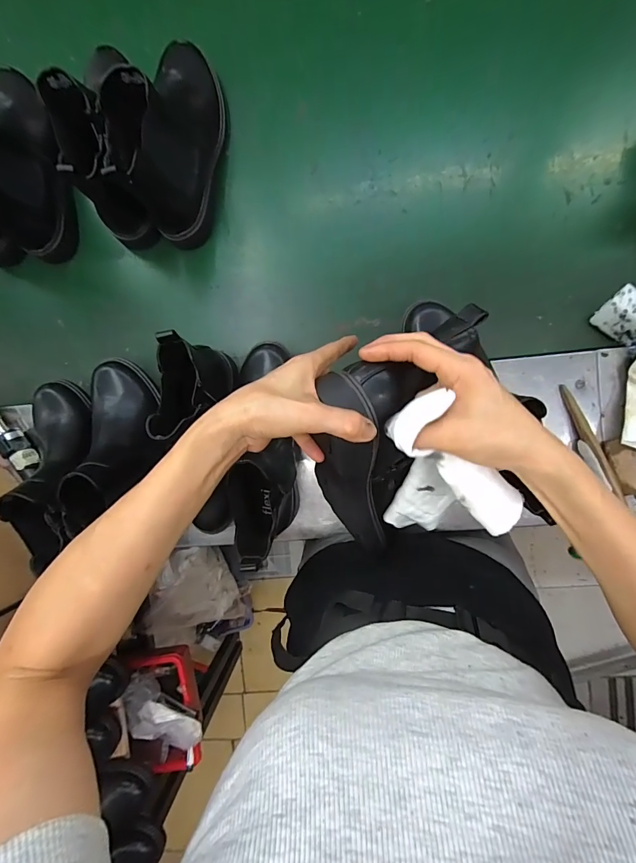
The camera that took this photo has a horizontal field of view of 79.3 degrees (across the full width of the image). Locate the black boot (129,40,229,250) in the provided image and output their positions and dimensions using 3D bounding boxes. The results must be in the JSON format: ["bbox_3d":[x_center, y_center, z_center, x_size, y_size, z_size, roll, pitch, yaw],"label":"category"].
[{"bbox_3d":[-0.185,-0.407,0.503,0.097,0.143,0.271,1,92,4],"label":"black boot"}]

